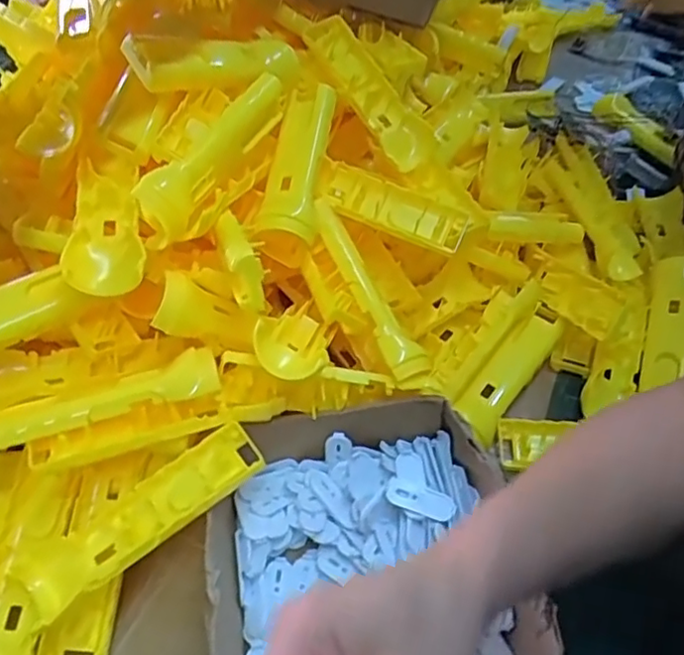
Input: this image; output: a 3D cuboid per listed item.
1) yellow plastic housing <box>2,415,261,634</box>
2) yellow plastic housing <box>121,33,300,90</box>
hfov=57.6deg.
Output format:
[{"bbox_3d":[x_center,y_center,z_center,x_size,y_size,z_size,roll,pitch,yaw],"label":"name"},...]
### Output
[{"bbox_3d":[-0.130,0.123,0.401,0.167,0.023,0.049,-33,53,-9],"label":"yellow plastic housing"},{"bbox_3d":[-0.098,-0.215,0.502,0.043,0.033,0.167,37,40,30],"label":"yellow plastic housing"}]

